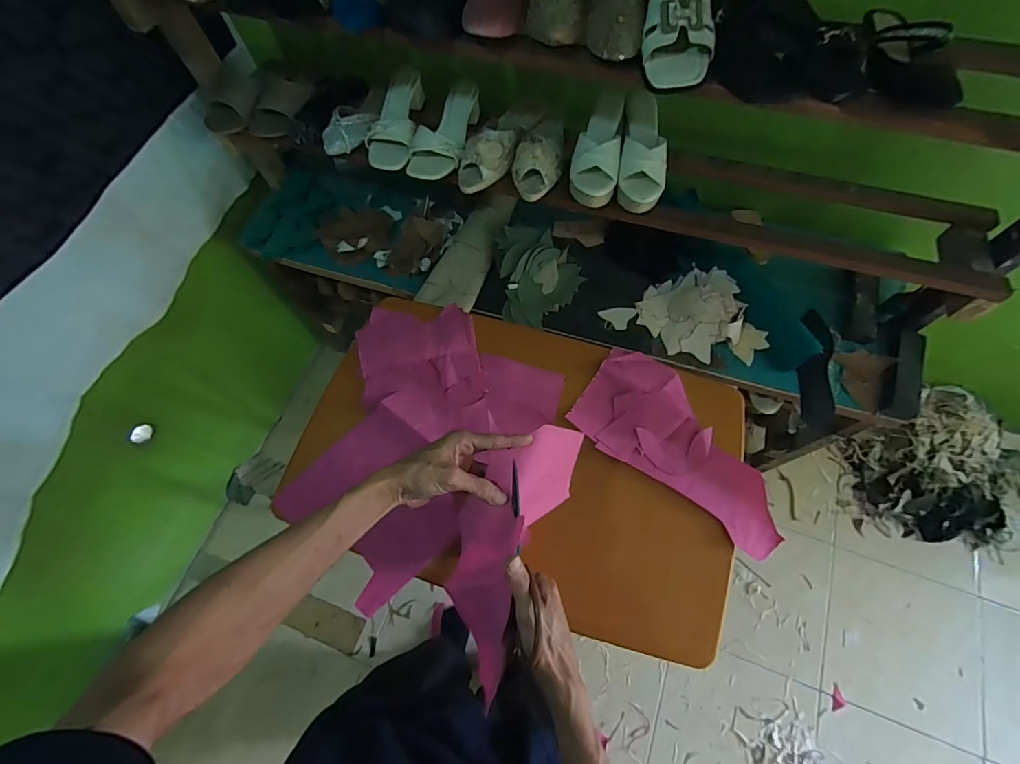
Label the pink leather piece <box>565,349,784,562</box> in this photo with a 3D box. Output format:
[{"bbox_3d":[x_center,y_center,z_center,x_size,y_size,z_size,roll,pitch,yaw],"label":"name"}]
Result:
[{"bbox_3d":[0.306,0.104,0.767,0.382,0.021,0.197,36,72,16],"label":"pink leather piece"}]

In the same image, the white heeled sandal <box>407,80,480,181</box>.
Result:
[{"bbox_3d":[-0.124,-0.498,0.852,0.108,0.066,0.227,8,66,5],"label":"white heeled sandal"}]

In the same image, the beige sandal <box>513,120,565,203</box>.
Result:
[{"bbox_3d":[0.056,-0.439,0.813,0.094,0.063,0.208,4,66,4],"label":"beige sandal"}]

